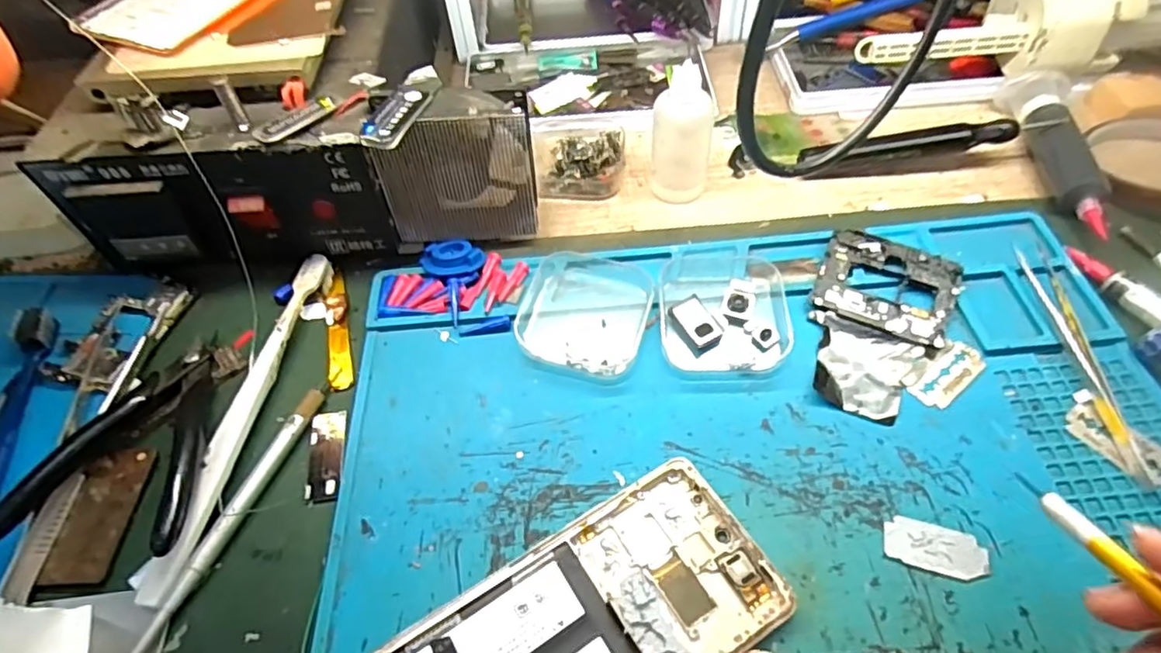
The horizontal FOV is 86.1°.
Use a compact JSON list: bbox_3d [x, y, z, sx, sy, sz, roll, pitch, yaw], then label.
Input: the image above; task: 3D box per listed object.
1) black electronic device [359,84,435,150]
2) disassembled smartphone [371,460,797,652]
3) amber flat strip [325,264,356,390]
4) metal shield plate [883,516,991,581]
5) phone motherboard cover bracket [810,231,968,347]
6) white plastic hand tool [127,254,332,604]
[{"bbox_3d":[-0.088,-0.099,0.294,0.020,0.007,0.044,13,57,13],"label":"black electronic device"},{"bbox_3d":[-0.004,0.119,0.233,0.162,0.013,0.073,-29,58,-16],"label":"disassembled smartphone"},{"bbox_3d":[-0.131,0.000,0.336,0.012,0.006,0.079,-15,55,-6],"label":"amber flat strip"},{"bbox_3d":[0.144,0.089,0.250,0.039,0.004,0.019,11,56,12],"label":"metal shield plate"},{"bbox_3d":[0.160,-0.021,0.325,0.066,0.007,0.059,22,59,18],"label":"phone motherboard cover bracket"},{"bbox_3d":[-0.162,0.038,0.301,0.024,0.012,0.179,6,55,8],"label":"white plastic hand tool"}]

